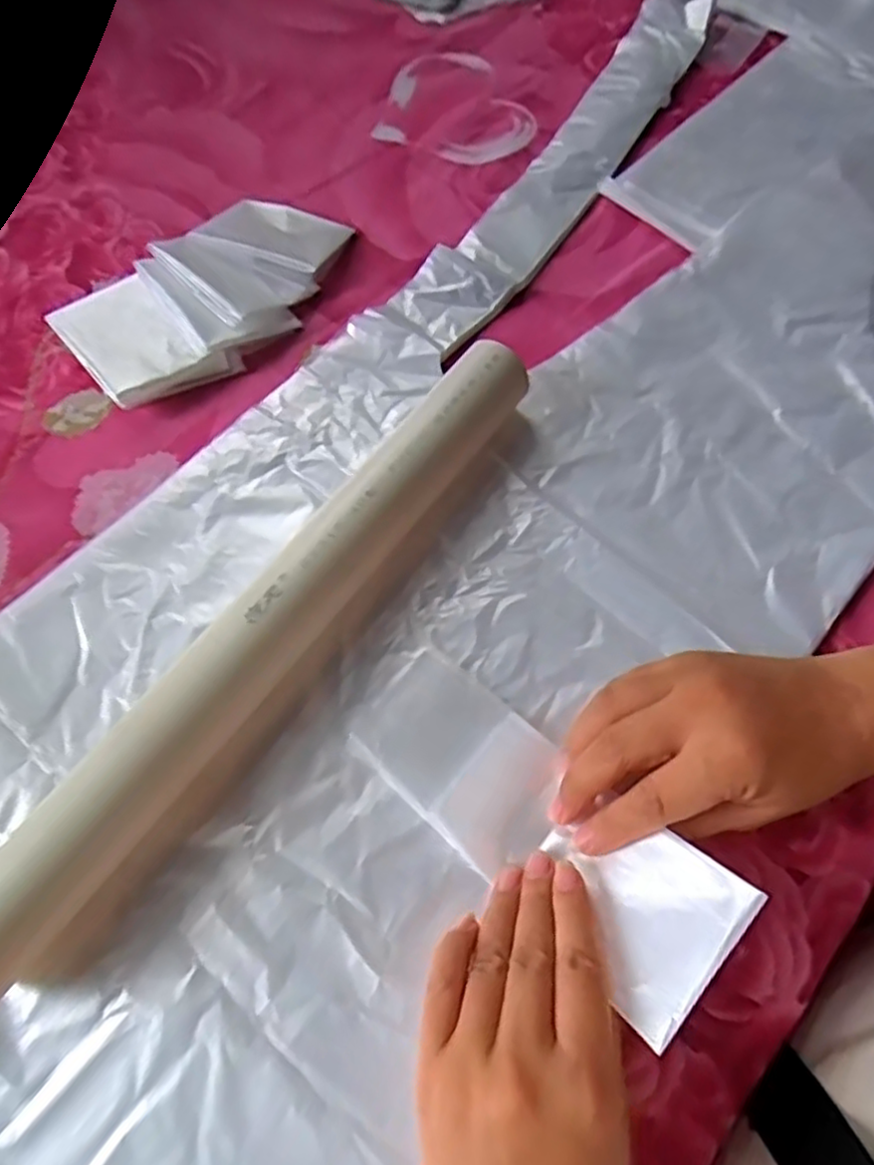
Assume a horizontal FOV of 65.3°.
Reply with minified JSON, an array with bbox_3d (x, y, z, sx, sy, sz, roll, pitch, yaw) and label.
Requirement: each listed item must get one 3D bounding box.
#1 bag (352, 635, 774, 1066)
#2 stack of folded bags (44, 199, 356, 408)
[{"bbox_3d":[0.039,0.098,0.284,0.165,0.031,0.060,33,70,32],"label":"bag"},{"bbox_3d":[-0.131,-0.174,0.406,0.089,0.021,0.174,43,73,16],"label":"stack of folded bags"}]

